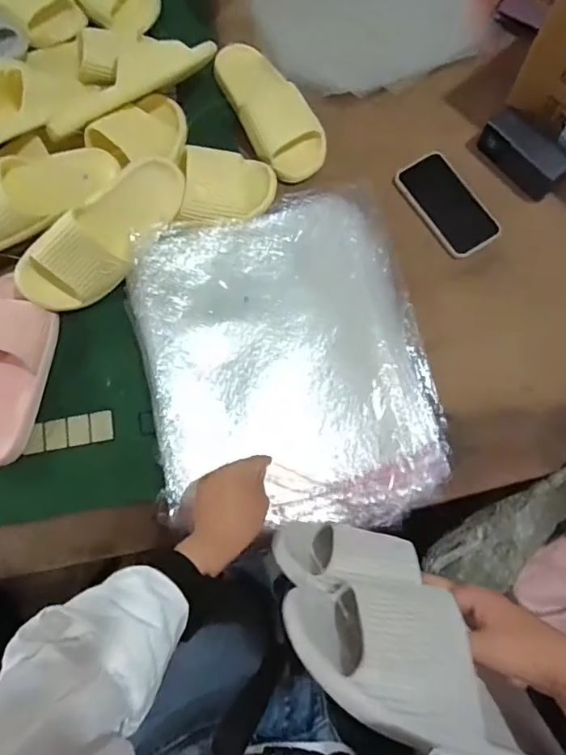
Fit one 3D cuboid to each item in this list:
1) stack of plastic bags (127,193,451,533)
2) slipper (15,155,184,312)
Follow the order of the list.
[{"bbox_3d":[0.007,-0.025,0.628,0.349,0.067,0.417,-14,76,-3],"label":"stack of plastic bags"},{"bbox_3d":[-0.236,-0.187,0.666,0.255,0.055,0.109,-44,119,-9],"label":"slipper"}]

